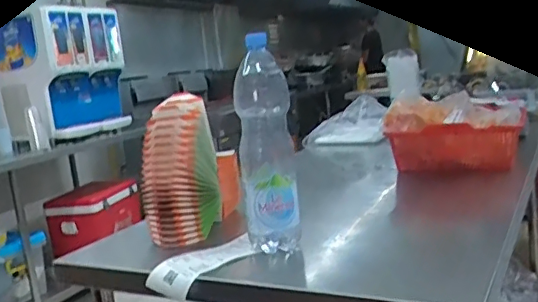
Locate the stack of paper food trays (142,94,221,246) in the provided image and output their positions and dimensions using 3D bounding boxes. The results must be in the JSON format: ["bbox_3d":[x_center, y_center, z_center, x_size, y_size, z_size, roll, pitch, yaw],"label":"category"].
[{"bbox_3d":[-0.163,0.033,1.025,0.135,0.236,0.127,-7,9,-6],"label":"stack of paper food trays"}]

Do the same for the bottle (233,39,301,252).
[{"bbox_3d":[-0.004,-0.004,0.880,0.088,0.314,0.074,-6,9,3],"label":"bottle"}]

